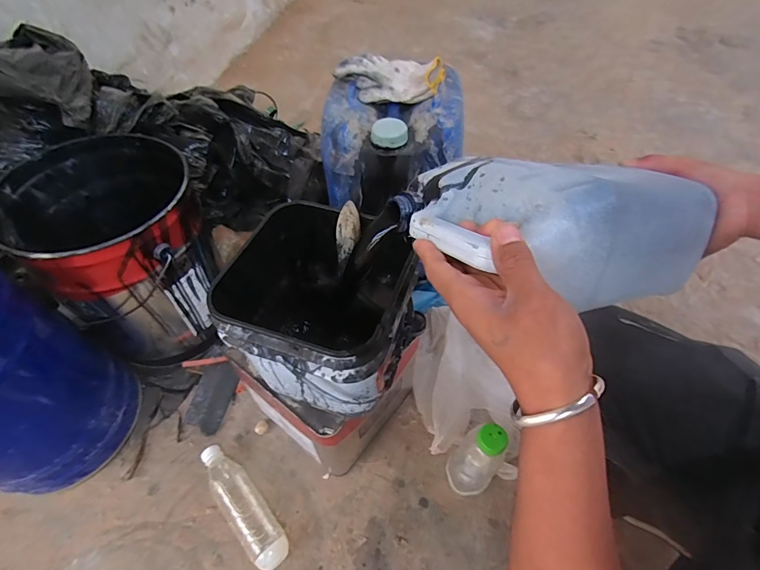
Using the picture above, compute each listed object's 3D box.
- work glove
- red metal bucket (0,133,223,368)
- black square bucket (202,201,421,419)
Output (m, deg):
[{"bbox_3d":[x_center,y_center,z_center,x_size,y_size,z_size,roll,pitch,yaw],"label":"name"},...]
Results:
[{"bbox_3d":[0.016,-0.399,0.761,0.202,0.043,0.122,12,53,9],"label":"work glove"},{"bbox_3d":[-0.460,-0.060,0.751,0.273,0.320,0.290,0,52,0],"label":"red metal bucket"},{"bbox_3d":[-0.080,0.033,0.534,0.236,0.189,0.212,15,53,11],"label":"black square bucket"}]

